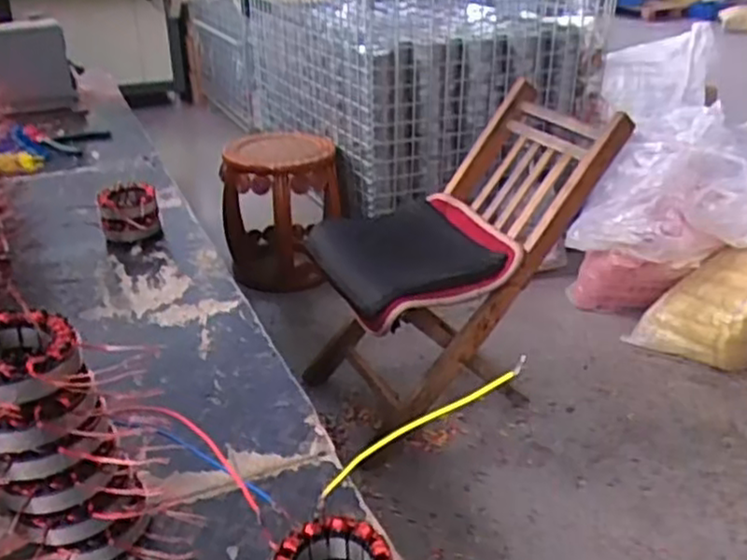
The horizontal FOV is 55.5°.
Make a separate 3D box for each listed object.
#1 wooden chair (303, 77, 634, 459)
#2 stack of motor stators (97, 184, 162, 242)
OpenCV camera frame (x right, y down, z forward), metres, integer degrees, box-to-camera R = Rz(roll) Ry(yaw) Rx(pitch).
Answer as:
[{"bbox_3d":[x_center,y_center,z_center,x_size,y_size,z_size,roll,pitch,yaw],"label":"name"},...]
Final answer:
[{"bbox_3d":[0.150,-0.048,1.547,0.598,0.577,0.435,-13,31,-22],"label":"wooden chair"},{"bbox_3d":[-0.369,-0.100,1.079,0.086,0.066,0.084,-9,29,-15],"label":"stack of motor stators"}]

